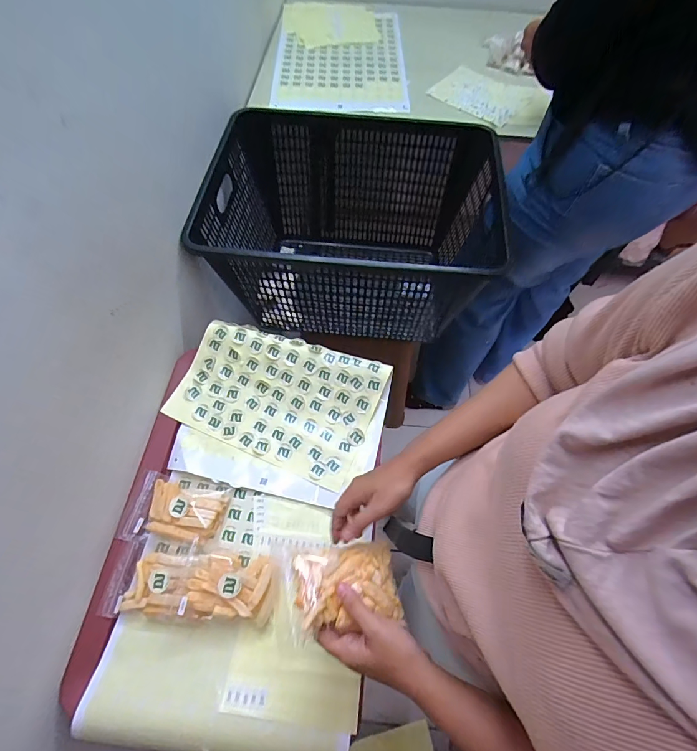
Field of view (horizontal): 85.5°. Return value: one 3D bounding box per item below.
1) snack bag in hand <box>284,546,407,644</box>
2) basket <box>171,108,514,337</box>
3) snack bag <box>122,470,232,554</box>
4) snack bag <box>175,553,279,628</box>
[{"bbox_3d":[-0.007,0.222,0.395,0.116,0.038,0.077,4,52,-20],"label":"snack bag in hand"},{"bbox_3d":[0.010,-0.303,0.841,0.570,0.322,0.438,3,63,1],"label":"basket"},{"bbox_3d":[-0.251,0.197,0.550,0.133,0.018,0.093,10,63,4],"label":"snack bag"},{"bbox_3d":[-0.157,0.277,0.495,0.119,0.032,0.078,8,63,3],"label":"snack bag"}]

